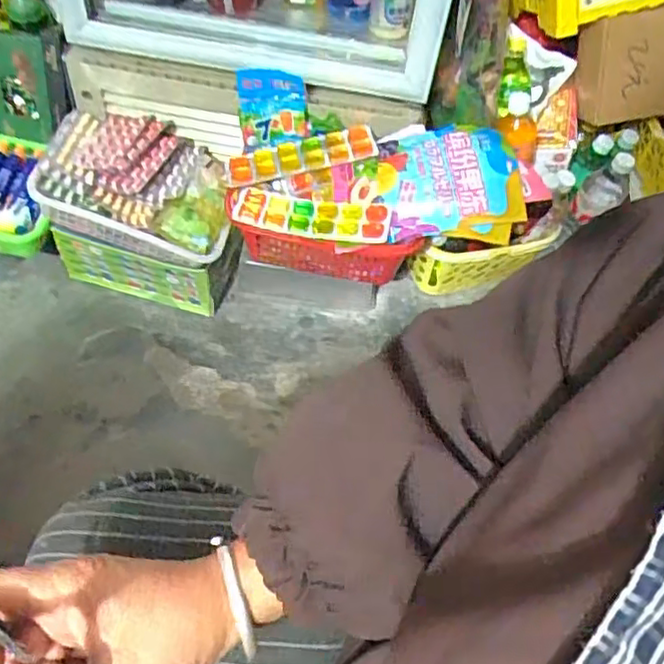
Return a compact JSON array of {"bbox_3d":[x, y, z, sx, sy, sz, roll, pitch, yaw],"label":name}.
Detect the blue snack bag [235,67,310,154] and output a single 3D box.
[{"bbox_3d":[-0.082,-0.312,0.922,0.092,0.100,0.030,-8,25,-9],"label":"blue snack bag"}]

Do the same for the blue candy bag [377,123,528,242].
[{"bbox_3d":[0.158,-0.202,0.883,0.173,0.035,0.159,-4,68,7],"label":"blue candy bag"}]

